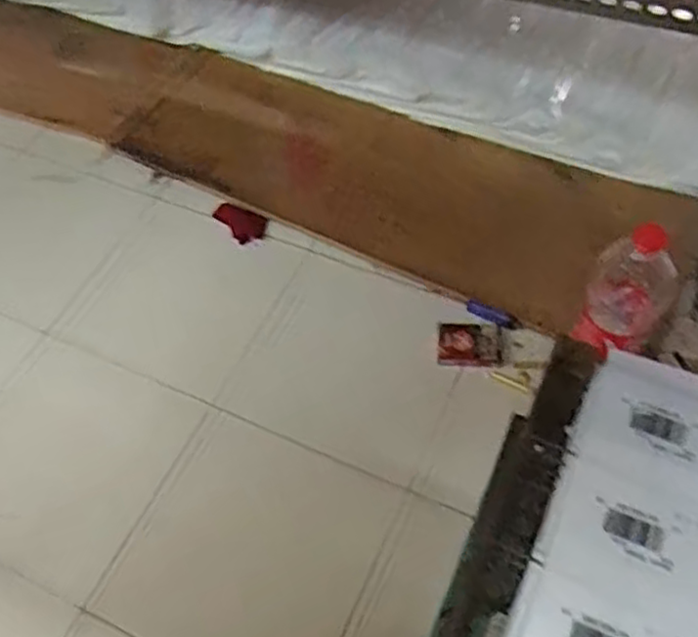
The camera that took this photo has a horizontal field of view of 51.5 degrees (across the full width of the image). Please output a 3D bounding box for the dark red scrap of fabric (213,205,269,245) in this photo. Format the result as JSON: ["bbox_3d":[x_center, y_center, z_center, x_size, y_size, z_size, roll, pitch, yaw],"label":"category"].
[{"bbox_3d":[-0.179,-0.155,1.178,0.090,0.011,0.054,27,71,7],"label":"dark red scrap of fabric"}]

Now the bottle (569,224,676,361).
[{"bbox_3d":[0.315,-0.042,0.811,0.081,0.175,0.069,16,59,15],"label":"bottle"}]

